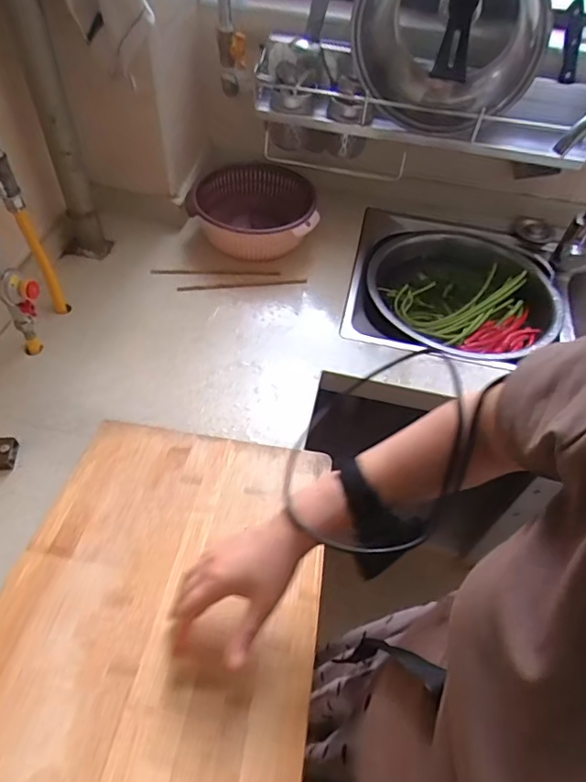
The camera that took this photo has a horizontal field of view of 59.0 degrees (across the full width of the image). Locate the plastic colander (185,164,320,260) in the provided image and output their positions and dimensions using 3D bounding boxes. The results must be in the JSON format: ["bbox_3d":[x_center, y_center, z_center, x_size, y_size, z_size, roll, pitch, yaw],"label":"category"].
[{"bbox_3d":[-0.082,-0.346,1.018,0.245,0.112,0.215,5,53,-1],"label":"plastic colander"}]

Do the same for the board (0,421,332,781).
[{"bbox_3d":[-0.136,0.226,0.532,0.320,0.012,0.493,9,41,1],"label":"board"}]

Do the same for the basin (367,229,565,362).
[{"bbox_3d":[0.321,-0.172,1.003,0.352,0.087,0.339,2,53,-3],"label":"basin"}]

